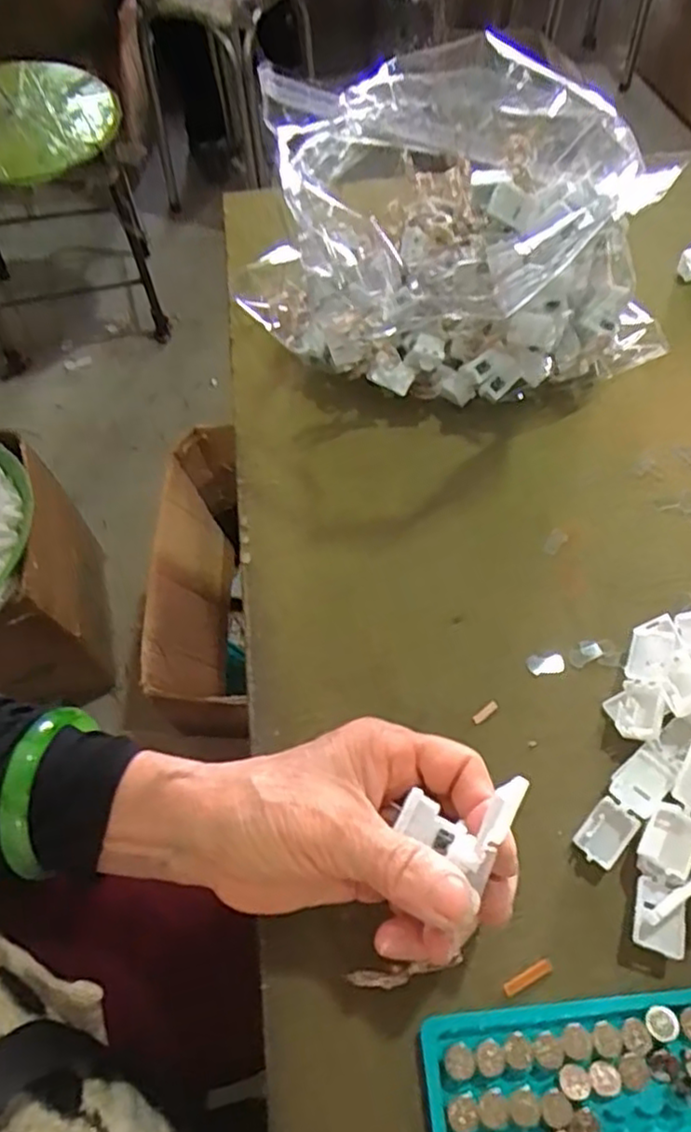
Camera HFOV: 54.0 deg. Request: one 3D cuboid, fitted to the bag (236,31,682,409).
[{"bbox_3d":[0.067,-0.197,0.415,0.191,0.142,0.193,-30,65,-15],"label":"bag"}]

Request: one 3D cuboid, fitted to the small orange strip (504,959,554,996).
[{"bbox_3d":[0.075,0.170,0.279,0.022,0.004,0.005,-24,62,-14],"label":"small orange strip"}]

